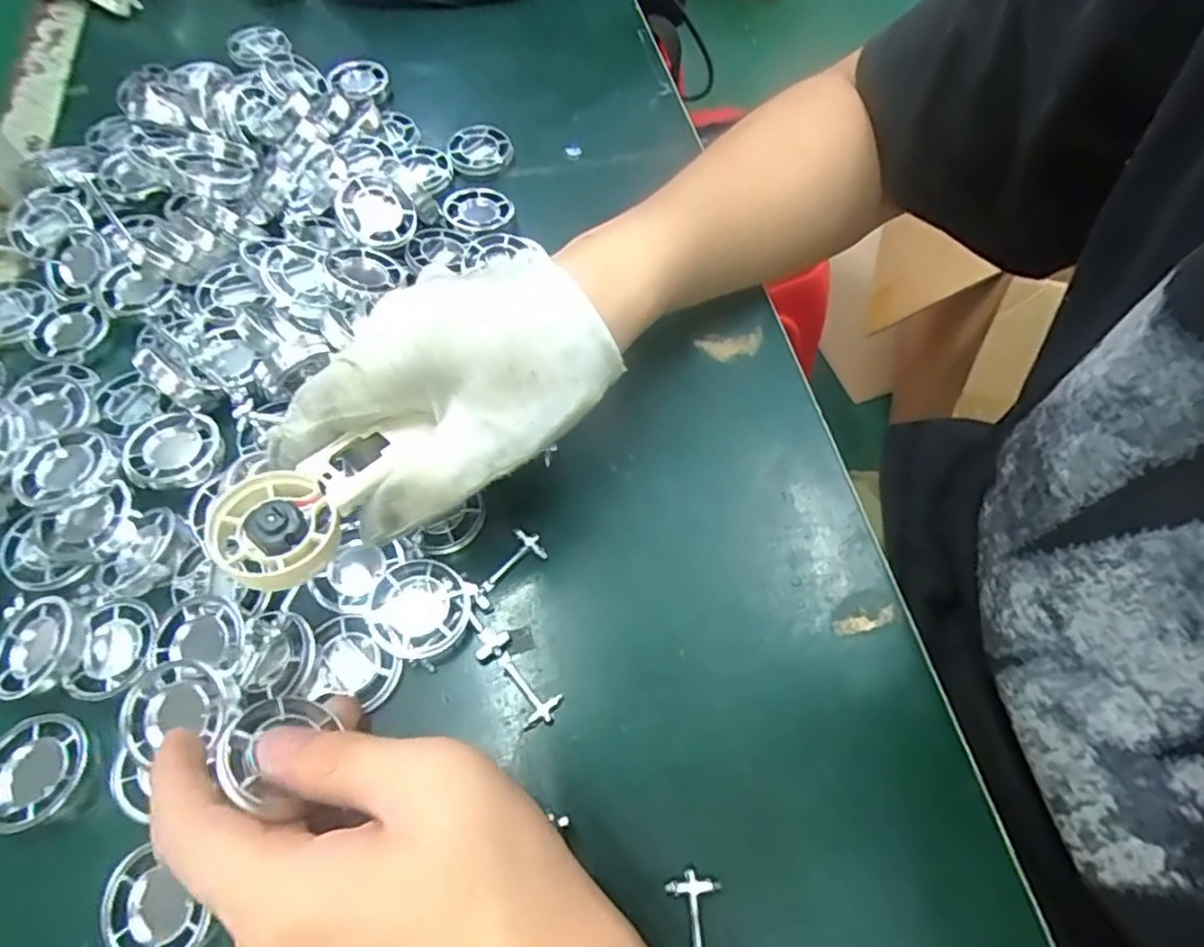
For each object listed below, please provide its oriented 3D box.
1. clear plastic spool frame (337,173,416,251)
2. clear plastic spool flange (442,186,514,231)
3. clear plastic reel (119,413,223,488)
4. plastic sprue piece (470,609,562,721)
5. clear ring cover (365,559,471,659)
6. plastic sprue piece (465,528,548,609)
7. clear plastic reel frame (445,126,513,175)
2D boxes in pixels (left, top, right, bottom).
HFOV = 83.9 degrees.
[{"bbox_3d":[-0.117,-0.136,0.349,0.038,0.010,0.038,-30,95,-31],"label":"clear plastic spool frame"},{"bbox_3d":[-0.069,-0.148,0.374,0.035,0.008,0.038,1,61,-3],"label":"clear plastic spool flange"},{"bbox_3d":[-0.187,-0.010,0.294,0.037,0.012,0.037,1,61,-3],"label":"clear plastic reel"},{"bbox_3d":[-0.036,0.075,0.264,0.014,0.006,0.050,-38,70,-21],"label":"plastic sprue piece"},{"bbox_3d":[-0.072,0.054,0.268,0.037,0.014,0.038,-23,65,-15],"label":"clear ring cover"},{"bbox_3d":[-0.041,0.039,0.284,0.017,0.004,0.038,42,67,18],"label":"plastic sprue piece"},{"bbox_3d":[-0.074,-0.194,0.402,0.038,0.009,0.038,-11,63,-9],"label":"clear plastic reel frame"}]

